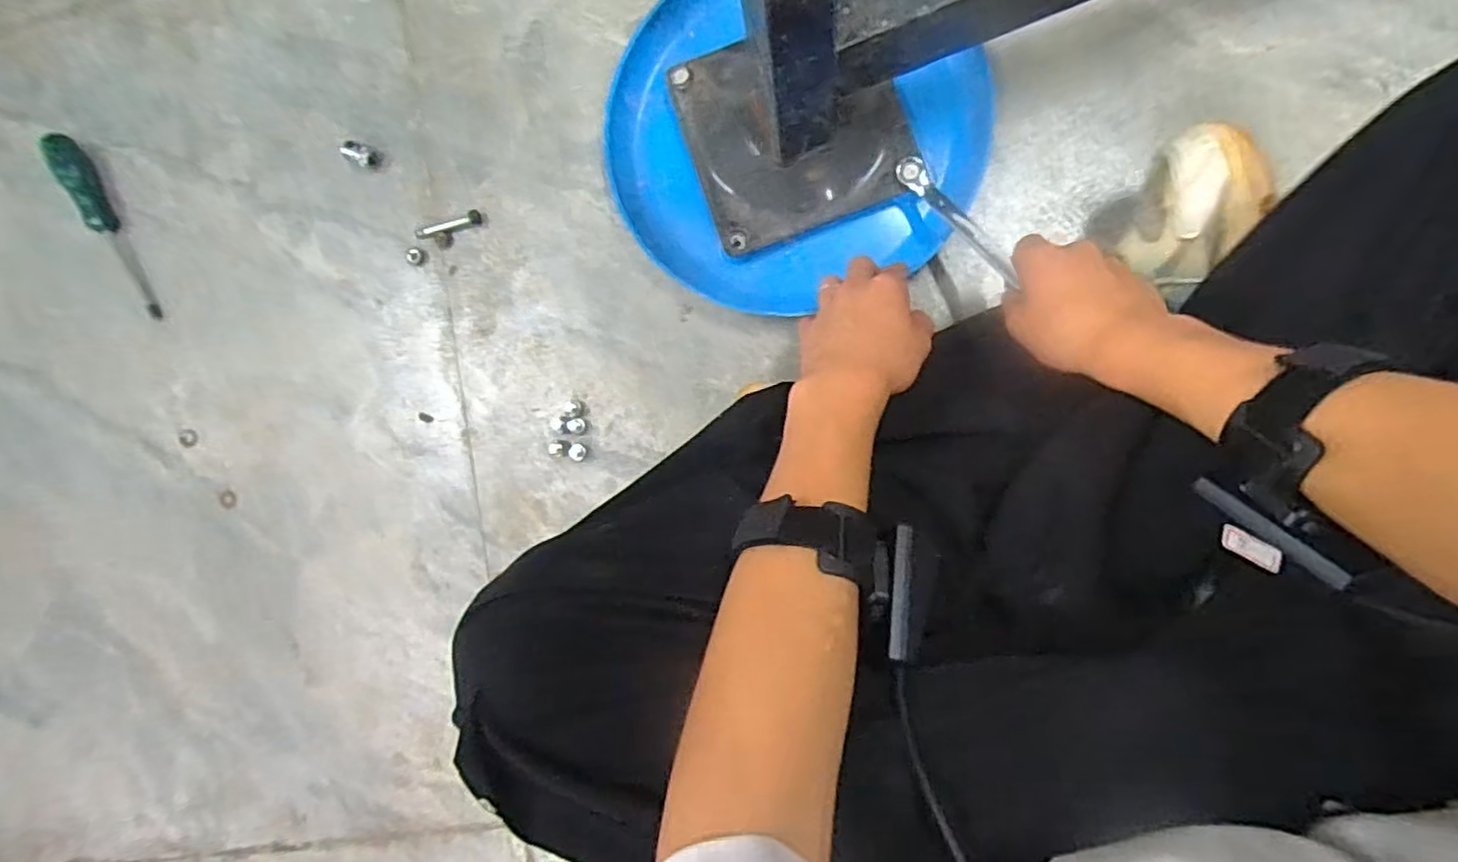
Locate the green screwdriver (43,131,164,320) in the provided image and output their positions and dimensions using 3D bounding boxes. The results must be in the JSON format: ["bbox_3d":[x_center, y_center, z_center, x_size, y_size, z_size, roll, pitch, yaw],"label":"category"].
[{"bbox_3d":[-0.579,-0.192,0.611,0.028,0.021,0.196,-31,83,6],"label":"green screwdriver"}]

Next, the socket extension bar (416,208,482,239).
[{"bbox_3d":[-0.241,-0.177,0.568,0.060,0.010,0.012,-14,86,8],"label":"socket extension bar"}]

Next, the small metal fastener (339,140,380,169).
[{"bbox_3d":[-0.324,-0.243,0.579,0.033,0.012,0.018,25,91,9],"label":"small metal fastener"}]

